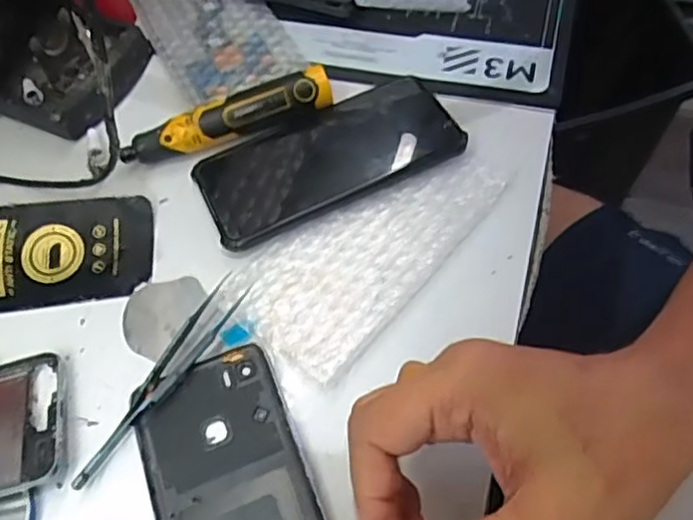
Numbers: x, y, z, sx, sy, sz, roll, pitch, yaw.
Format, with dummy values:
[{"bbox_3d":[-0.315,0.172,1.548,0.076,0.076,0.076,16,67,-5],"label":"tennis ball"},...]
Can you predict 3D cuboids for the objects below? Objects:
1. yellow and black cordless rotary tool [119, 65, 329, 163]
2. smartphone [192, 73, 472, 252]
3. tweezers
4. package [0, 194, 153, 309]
[{"bbox_3d":[-0.078,-0.095,0.432,0.139,0.027,0.029,-20,61,-7],"label":"yellow and black cordless rotary tool"},{"bbox_3d":[-0.011,-0.070,0.416,0.165,0.006,0.081,-23,61,-9],"label":"smartphone"},{"bbox_3d":[-0.098,0.064,0.355,0.023,0.013,0.132,24,65,17],"label":"tweezers"},{"bbox_3d":[-0.194,-0.005,0.402,0.143,0.009,0.070,-6,71,-4],"label":"package"}]

